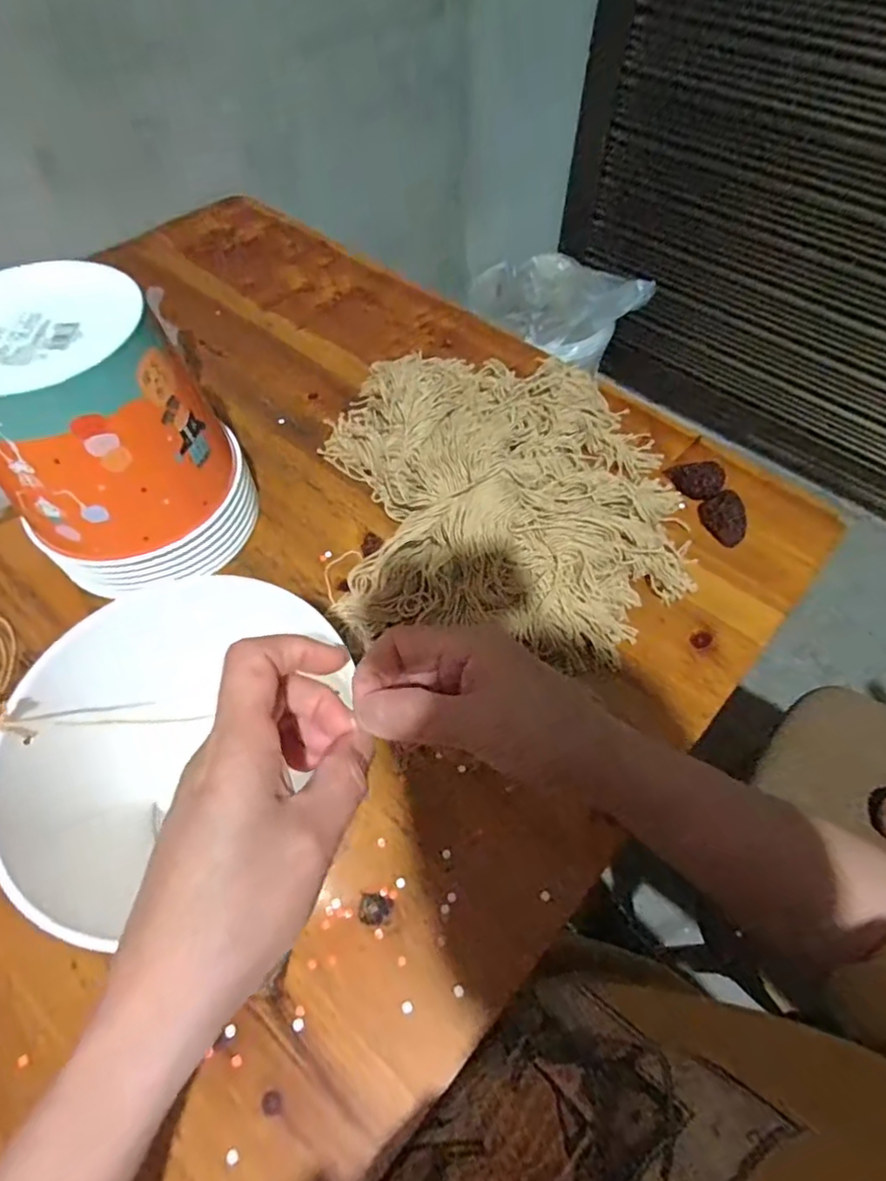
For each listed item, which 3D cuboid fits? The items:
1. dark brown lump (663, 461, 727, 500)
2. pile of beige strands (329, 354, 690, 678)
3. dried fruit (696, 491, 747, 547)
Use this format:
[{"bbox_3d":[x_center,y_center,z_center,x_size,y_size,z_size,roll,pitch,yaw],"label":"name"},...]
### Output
[{"bbox_3d":[0.216,-0.097,0.489,0.047,0.022,0.028,35,66,20],"label":"dark brown lump"},{"bbox_3d":[0.052,-0.087,0.465,0.279,0.064,0.297,-2,59,0],"label":"pile of beige strands"},{"bbox_3d":[0.232,-0.060,0.466,0.027,0.021,0.041,-11,60,-5],"label":"dried fruit"}]

